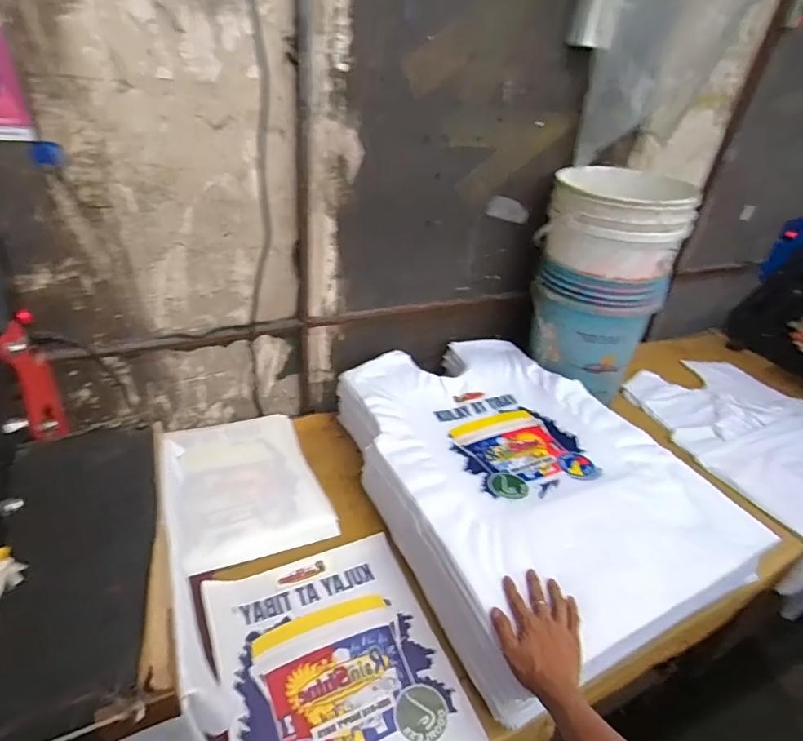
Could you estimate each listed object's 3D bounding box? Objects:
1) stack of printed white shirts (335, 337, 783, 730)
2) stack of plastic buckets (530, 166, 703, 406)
[{"bbox_3d":[0.220,0.193,0.981,0.543,0.130,0.703,-11,37,-26],"label":"stack of printed white shirts"},{"bbox_3d":[0.483,-0.233,1.211,0.305,0.437,0.290,18,35,16],"label":"stack of plastic buckets"}]

